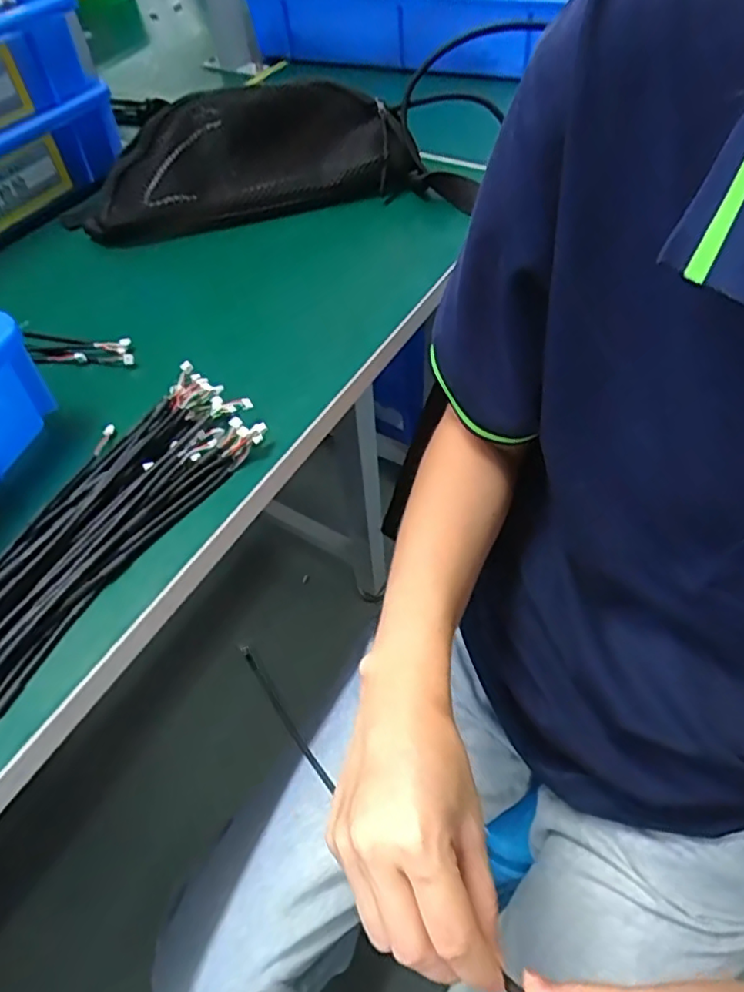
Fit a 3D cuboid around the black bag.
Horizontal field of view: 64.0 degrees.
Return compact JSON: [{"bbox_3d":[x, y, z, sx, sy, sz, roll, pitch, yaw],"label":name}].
[{"bbox_3d":[-0.098,-0.290,0.512,0.337,0.089,0.093,-14,54,-8],"label":"black bag"}]

